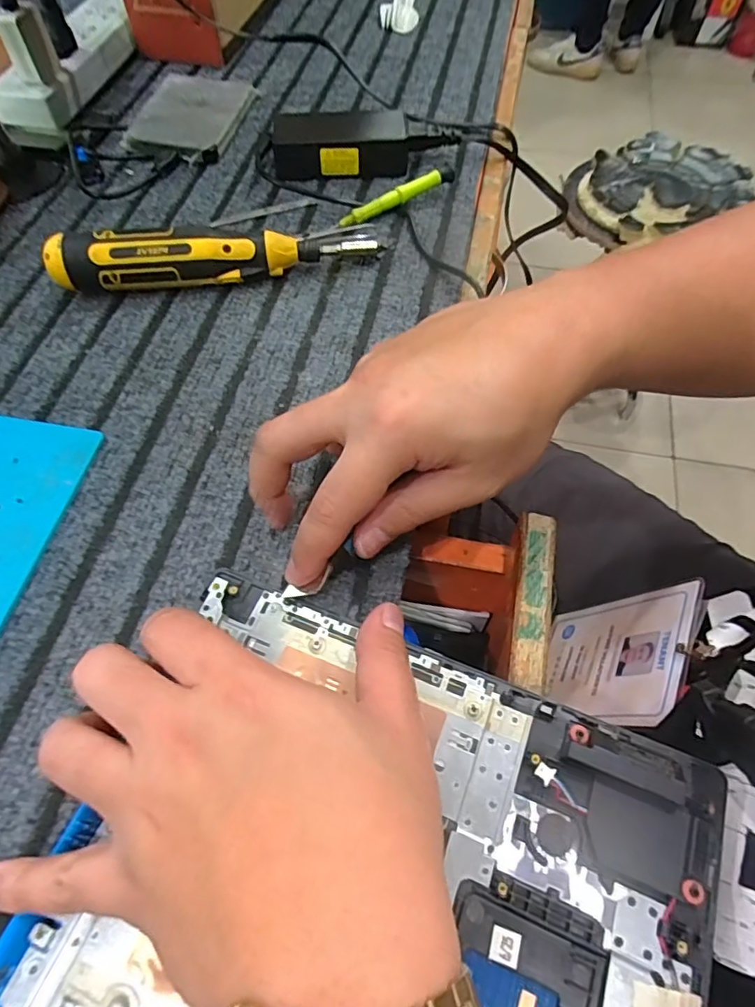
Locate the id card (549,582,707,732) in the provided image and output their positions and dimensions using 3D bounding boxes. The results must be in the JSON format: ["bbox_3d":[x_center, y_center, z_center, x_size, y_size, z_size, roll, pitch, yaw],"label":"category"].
[{"bbox_3d":[0.148,0.099,0.358,0.004,0.120,0.091,36,62,-8],"label":"id card"}]

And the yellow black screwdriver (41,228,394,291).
[{"bbox_3d":[-0.108,-0.172,0.378,0.217,0.039,0.032,-10,60,-4],"label":"yellow black screwdriver"}]

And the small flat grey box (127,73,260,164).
[{"bbox_3d":[-0.161,-0.340,0.486,0.083,0.018,0.116,7,60,6],"label":"small flat grey box"}]

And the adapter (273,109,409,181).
[{"bbox_3d":[-0.030,-0.291,0.448,0.105,0.032,0.044,-3,60,0],"label":"adapter"}]

